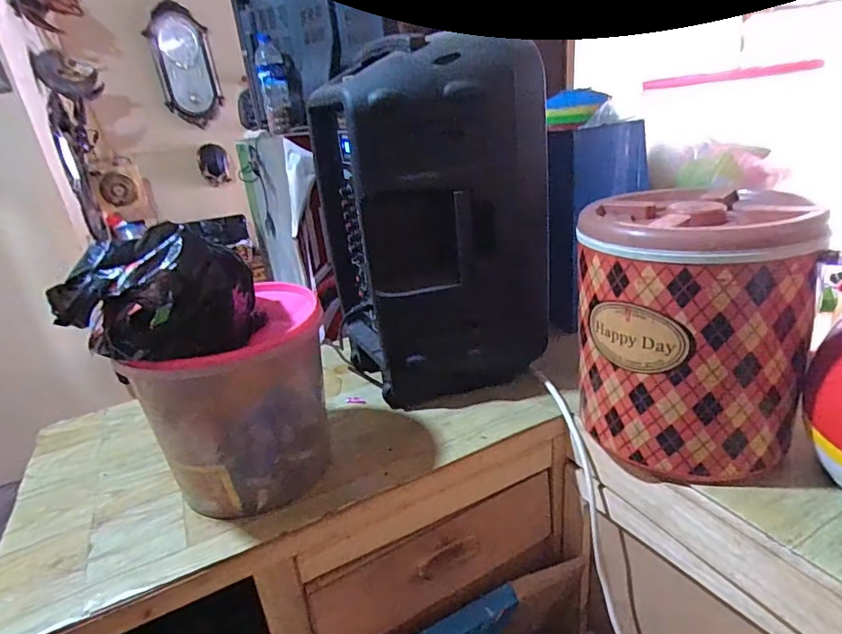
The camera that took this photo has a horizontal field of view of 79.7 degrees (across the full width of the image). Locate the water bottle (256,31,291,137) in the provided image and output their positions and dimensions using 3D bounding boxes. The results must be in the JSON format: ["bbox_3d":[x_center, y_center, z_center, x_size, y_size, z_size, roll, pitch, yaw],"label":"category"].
[{"bbox_3d":[-0.395,-0.620,1.349,0.066,0.235,0.062,-14,23,-13],"label":"water bottle"}]

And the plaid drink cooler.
[{"bbox_3d":[0.337,0.024,0.653,0.250,0.314,0.221,5,24,28],"label":"plaid drink cooler"}]

